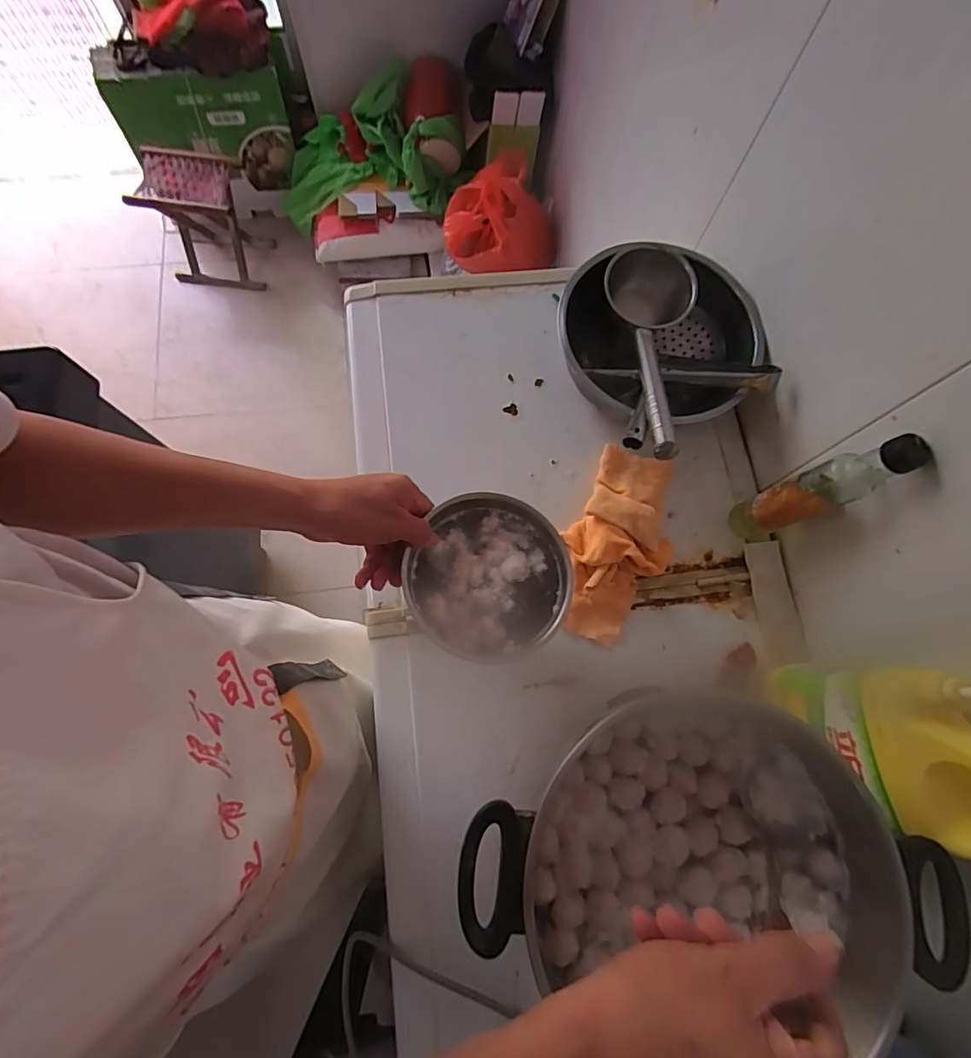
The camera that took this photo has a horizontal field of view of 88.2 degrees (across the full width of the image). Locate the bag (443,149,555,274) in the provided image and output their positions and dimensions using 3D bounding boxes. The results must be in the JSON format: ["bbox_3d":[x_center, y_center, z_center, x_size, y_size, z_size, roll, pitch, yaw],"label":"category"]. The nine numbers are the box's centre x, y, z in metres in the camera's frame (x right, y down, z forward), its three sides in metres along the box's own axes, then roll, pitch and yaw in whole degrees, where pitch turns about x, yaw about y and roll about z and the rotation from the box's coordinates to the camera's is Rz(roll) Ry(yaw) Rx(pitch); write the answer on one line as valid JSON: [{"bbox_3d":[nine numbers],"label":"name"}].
[{"bbox_3d":[0.030,-0.847,1.373,0.293,0.171,0.253,-39,79,-12],"label":"bag"}]

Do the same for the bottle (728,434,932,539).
[{"bbox_3d":[0.355,-0.038,0.549,0.056,0.229,0.057,-17,75,-7],"label":"bottle"}]

